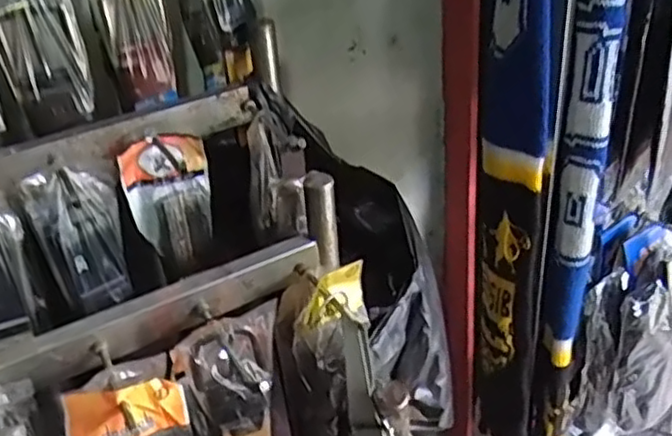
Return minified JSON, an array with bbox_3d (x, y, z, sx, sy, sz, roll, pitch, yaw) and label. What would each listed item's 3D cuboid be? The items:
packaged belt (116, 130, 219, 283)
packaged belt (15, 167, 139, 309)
[{"bbox_3d":[-0.128,-0.009,0.533,0.062,0.110,0.021,-17,33,-19],"label":"packaged belt"},{"bbox_3d":[-0.186,0.017,0.501,0.058,0.109,0.021,-21,34,-25],"label":"packaged belt"}]

